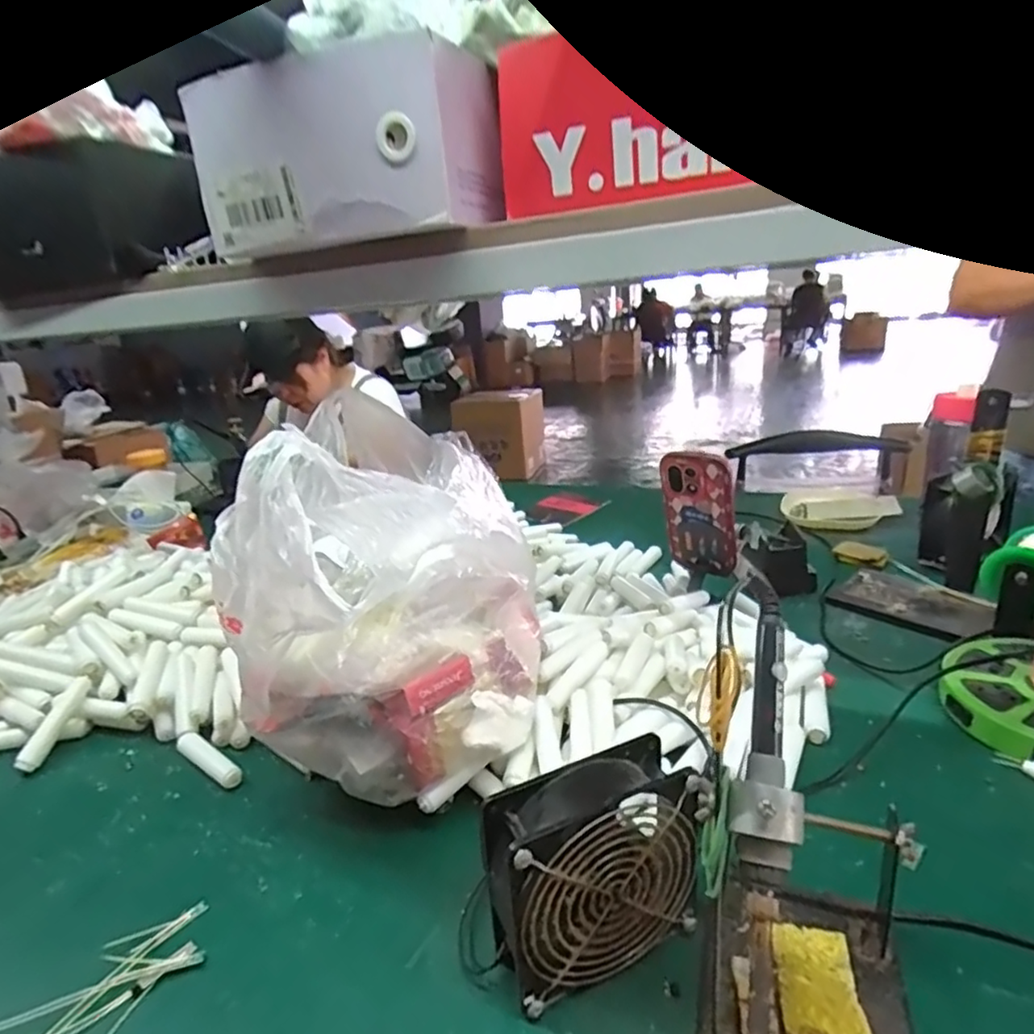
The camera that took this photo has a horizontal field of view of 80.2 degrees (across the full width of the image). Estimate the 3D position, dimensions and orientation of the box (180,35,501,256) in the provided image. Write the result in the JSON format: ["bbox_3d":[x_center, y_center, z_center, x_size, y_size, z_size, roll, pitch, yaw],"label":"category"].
[{"bbox_3d":[-0.118,-0.241,0.416,0.200,0.097,0.098,0,20,14],"label":"box"}]

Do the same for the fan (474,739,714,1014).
[{"bbox_3d":[0.044,0.205,0.358,0.131,0.124,0.046,-13,21,-21],"label":"fan"}]

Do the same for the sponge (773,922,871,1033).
[{"bbox_3d":[0.163,0.251,0.333,0.039,0.004,0.060,0,20,15],"label":"sponge"}]

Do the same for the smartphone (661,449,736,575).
[{"bbox_3d":[0.216,-0.004,0.729,0.078,0.173,0.010,6,40,31],"label":"smartphone"}]

